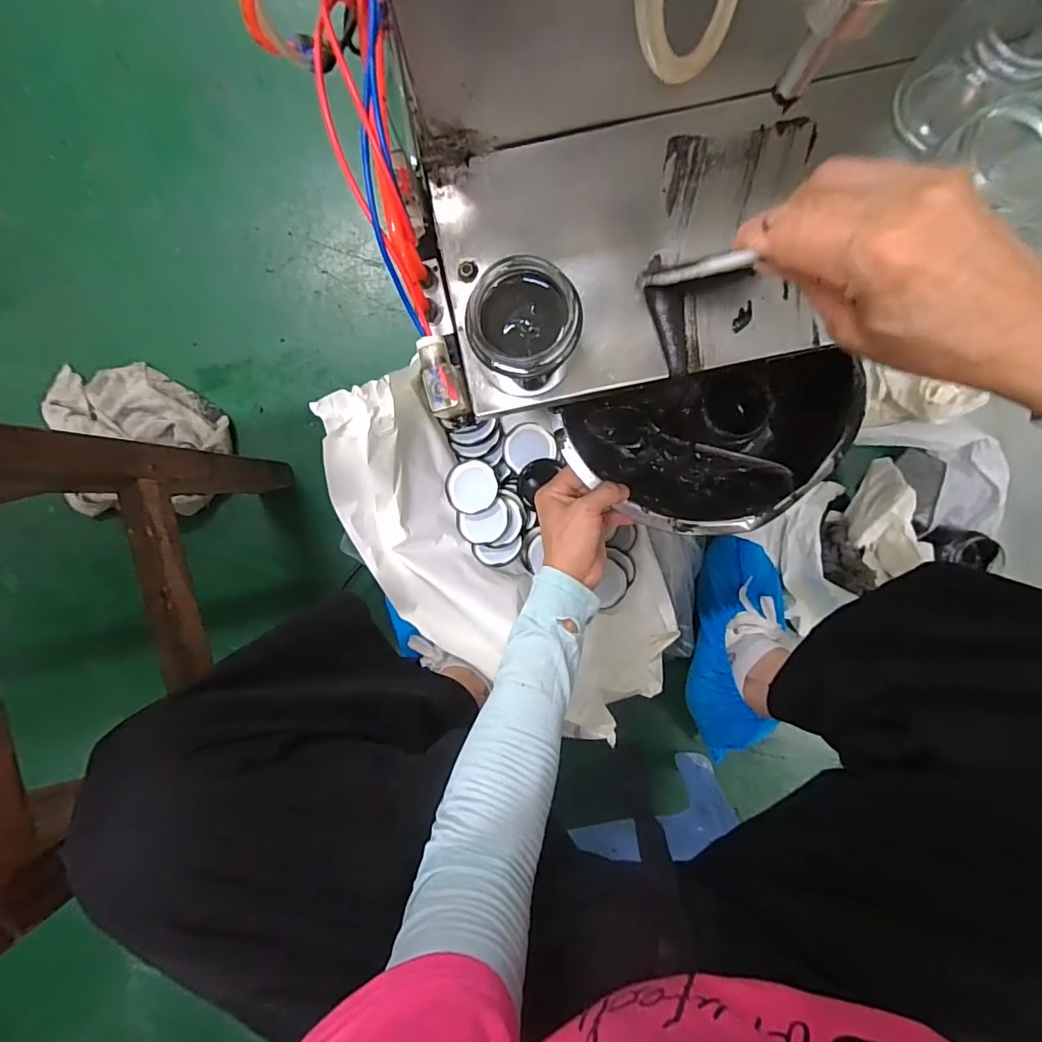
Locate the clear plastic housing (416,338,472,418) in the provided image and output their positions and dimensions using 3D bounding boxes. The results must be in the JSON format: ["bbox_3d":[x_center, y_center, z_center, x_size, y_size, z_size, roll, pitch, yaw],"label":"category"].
[{"bbox_3d":[-0.051,-0.092,0.333,0.023,0.024,0.050,-16,92,1],"label":"clear plastic housing"}]

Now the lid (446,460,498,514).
[{"bbox_3d":[-0.060,-0.041,0.617,0.063,0.012,0.063,0,92,1],"label":"lid"}]

